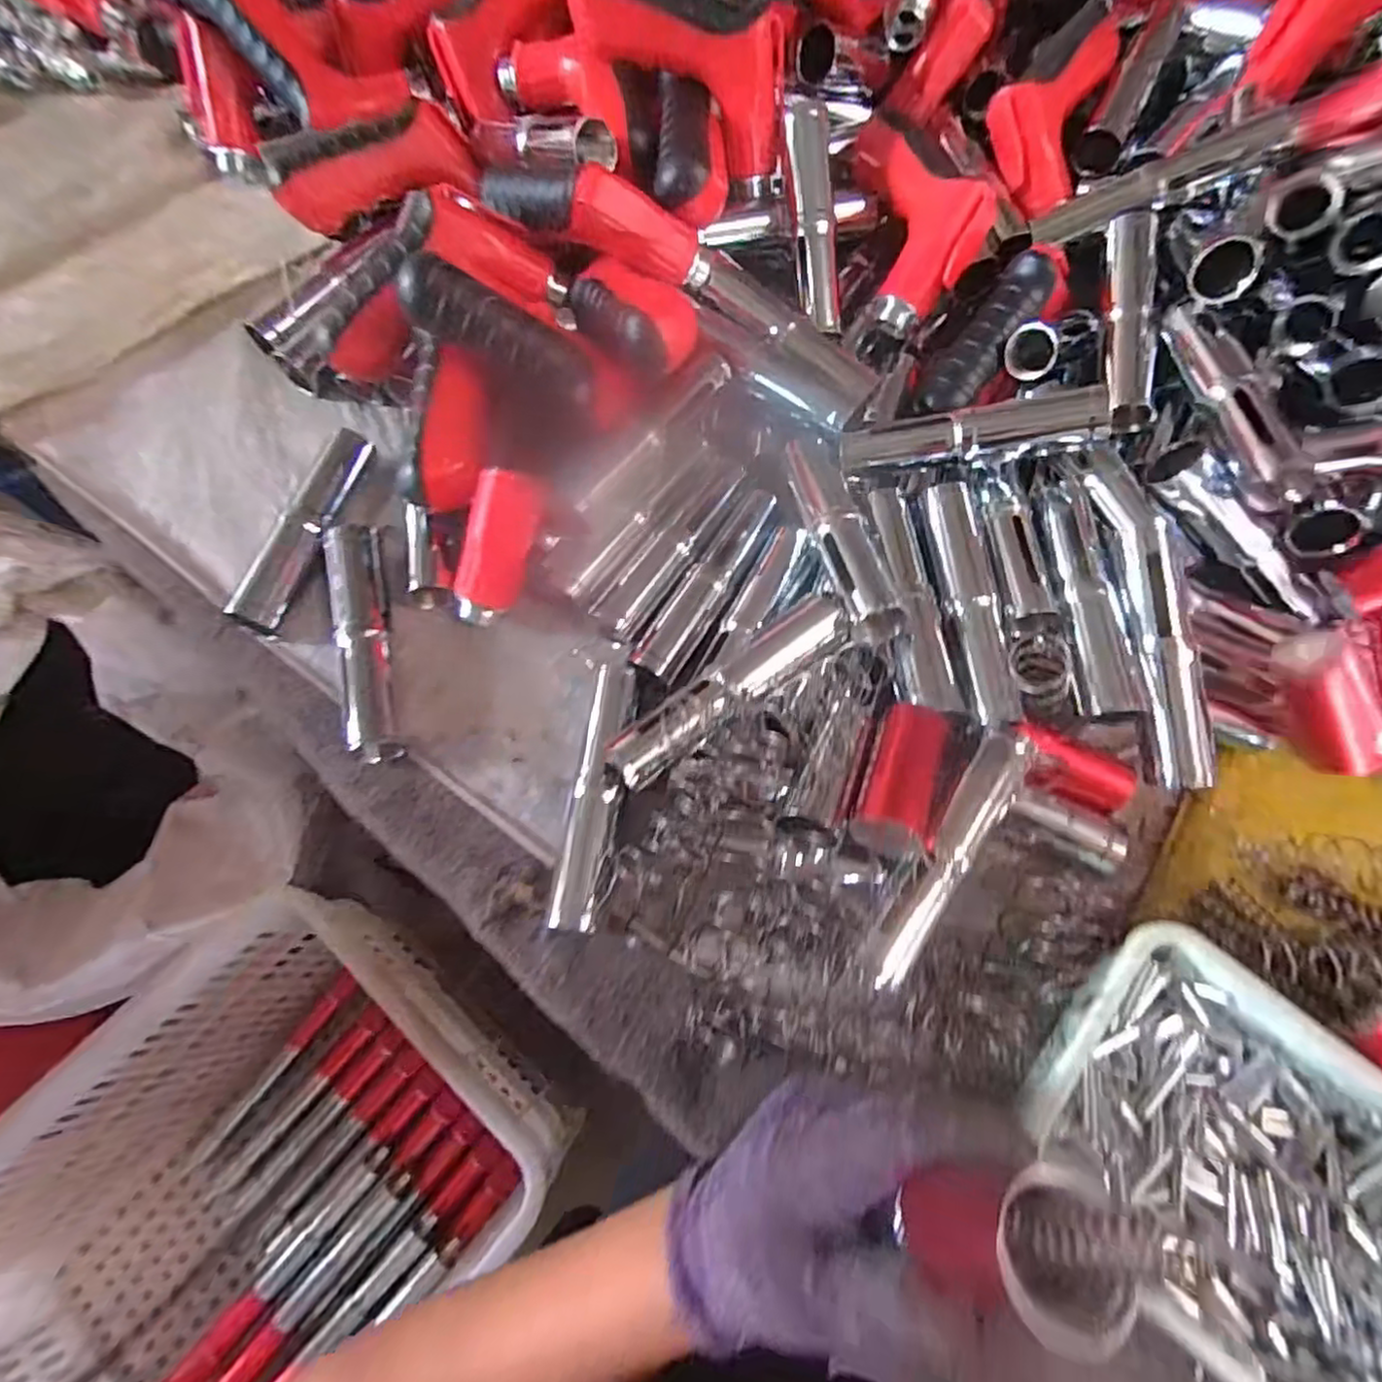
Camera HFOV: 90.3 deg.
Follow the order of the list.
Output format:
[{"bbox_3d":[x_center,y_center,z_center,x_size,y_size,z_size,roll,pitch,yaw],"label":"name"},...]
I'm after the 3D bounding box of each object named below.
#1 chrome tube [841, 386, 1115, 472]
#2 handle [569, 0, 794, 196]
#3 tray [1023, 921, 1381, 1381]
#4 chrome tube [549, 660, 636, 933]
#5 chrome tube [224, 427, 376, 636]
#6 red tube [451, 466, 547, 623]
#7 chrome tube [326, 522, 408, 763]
[{"bbox_3d":[0.139,-0.128,0.346,0.123,0.019,0.018,-1,67,25],"label":"chrome tube"},{"bbox_3d":[0.000,-0.351,0.380,0.134,0.069,0.031,23,69,-19],"label":"handle"},{"bbox_3d":[0.221,0.194,0.272,0.179,0.043,0.136,37,73,12],"label":"tray"},{"bbox_3d":[-0.044,0.049,0.332,0.022,0.024,0.127,7,70,1],"label":"chrome tube"},{"bbox_3d":[-0.210,-0.088,0.377,0.025,0.028,0.124,13,70,3],"label":"chrome tube"},{"bbox_3d":[-0.099,-0.070,0.349,0.028,0.024,0.081,29,115,9],"label":"red tube"},{"bbox_3d":[-0.168,-0.027,0.357,0.024,0.025,0.128,-12,70,-6],"label":"chrome tube"}]

